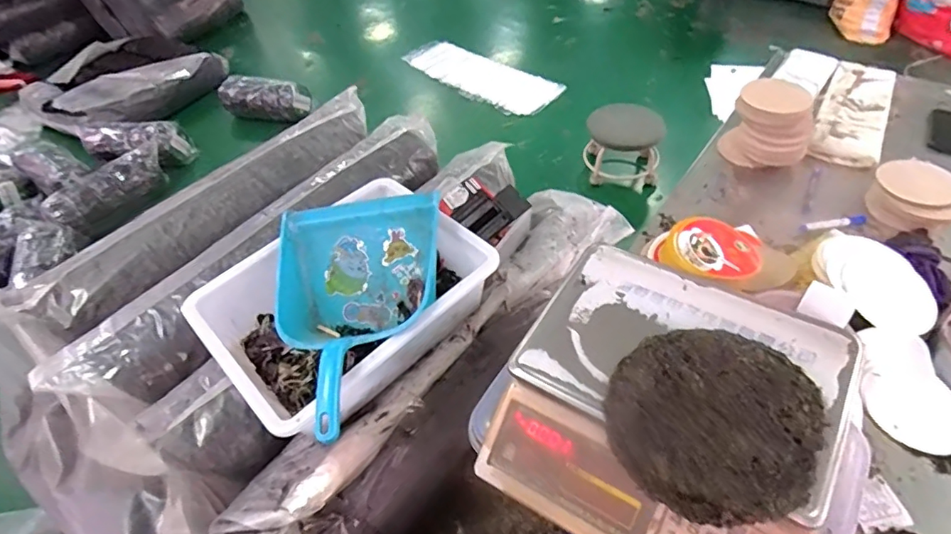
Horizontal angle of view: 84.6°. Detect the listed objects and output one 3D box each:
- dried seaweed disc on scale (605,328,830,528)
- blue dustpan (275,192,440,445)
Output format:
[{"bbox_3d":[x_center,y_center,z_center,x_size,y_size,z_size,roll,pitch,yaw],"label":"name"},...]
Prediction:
[{"bbox_3d":[0.227,0.139,0.503,0.181,0.025,0.194,-3,50,3],"label":"dried seaweed disc on scale"},{"bbox_3d":[-0.169,0.064,0.684,0.222,0.099,0.331,-1,49,6],"label":"blue dustpan"}]

